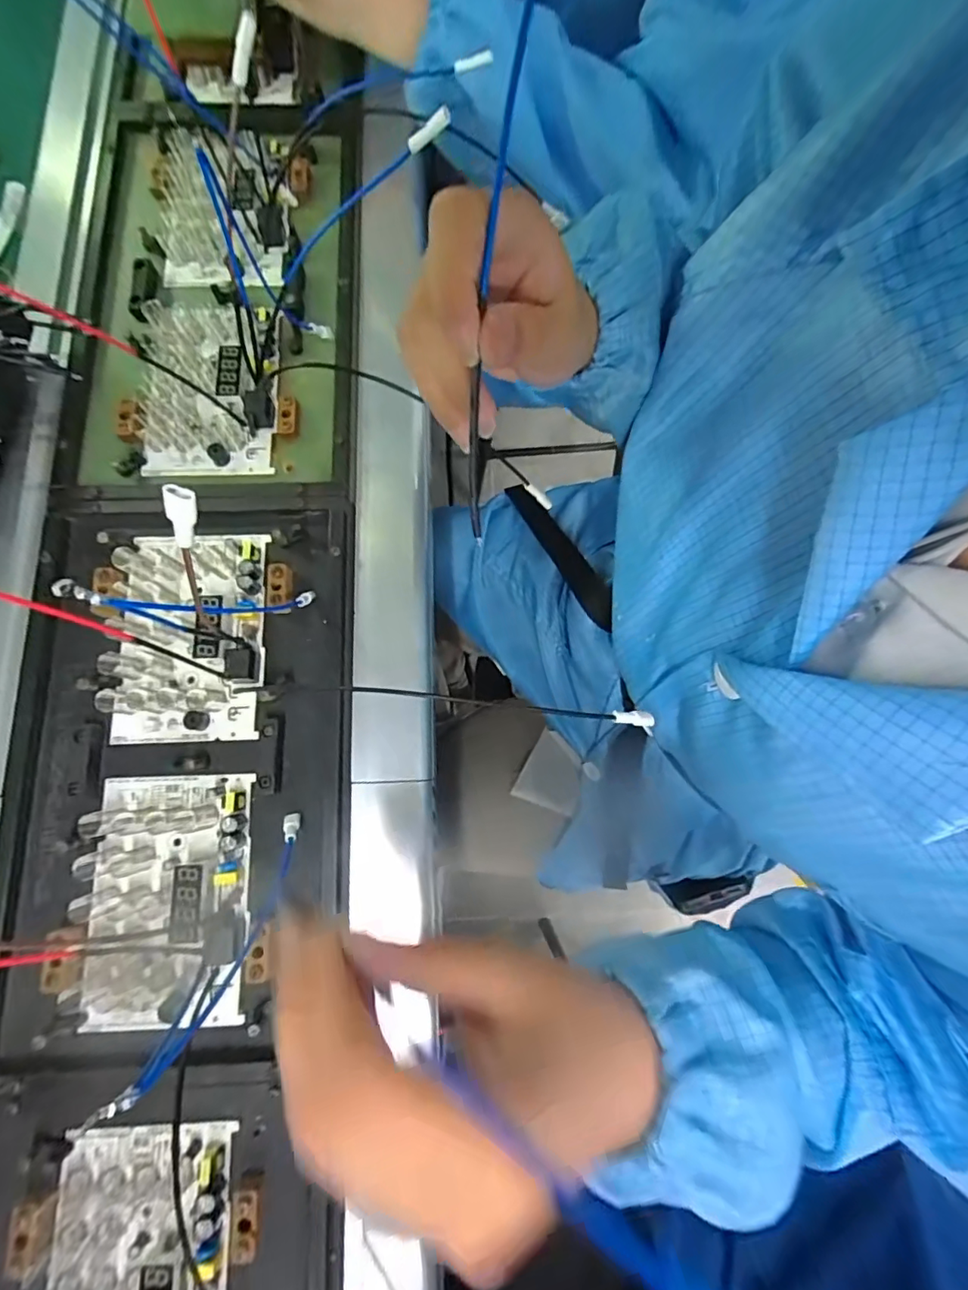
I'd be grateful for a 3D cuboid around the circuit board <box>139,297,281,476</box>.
[{"bbox_3d":[-0.190,-0.189,0.361,0.089,0.023,0.136,0,77,-1],"label":"circuit board"}]

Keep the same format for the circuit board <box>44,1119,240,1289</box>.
[{"bbox_3d":[-0.175,0.323,0.258,0.090,0.017,0.133,0,77,0],"label":"circuit board"}]

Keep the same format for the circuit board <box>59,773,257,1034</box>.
[{"bbox_3d":[-0.183,0.144,0.295,0.088,0.020,0.134,-3,77,-1],"label":"circuit board"}]

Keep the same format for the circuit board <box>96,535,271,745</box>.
[{"bbox_3d":[-0.187,-0.009,0.330,0.089,0.020,0.134,0,77,-1],"label":"circuit board"}]

